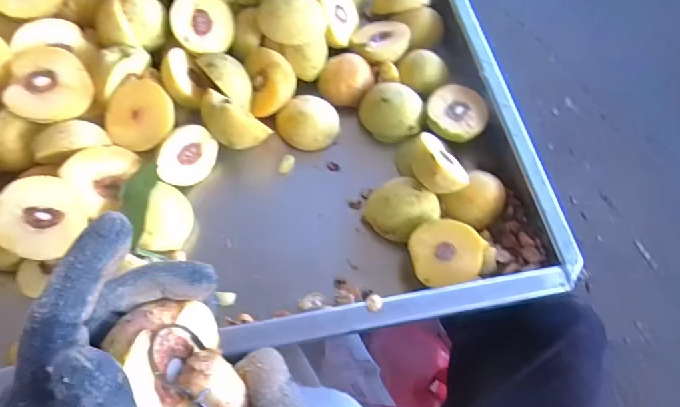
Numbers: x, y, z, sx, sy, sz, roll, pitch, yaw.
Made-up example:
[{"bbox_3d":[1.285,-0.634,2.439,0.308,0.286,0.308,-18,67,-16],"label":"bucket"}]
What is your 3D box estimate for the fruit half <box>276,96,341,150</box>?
[{"bbox_3d":[-0.032,-0.087,0.513,0.056,0.028,0.058,1,63,-3],"label":"fruit half"}]

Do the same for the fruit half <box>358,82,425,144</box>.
[{"bbox_3d":[0.056,-0.099,0.526,0.067,0.036,0.053,4,63,-2],"label":"fruit half"}]

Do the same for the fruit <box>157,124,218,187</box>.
[{"bbox_3d":[-0.154,-0.048,0.474,0.027,0.059,0.061,21,81,35],"label":"fruit"}]

